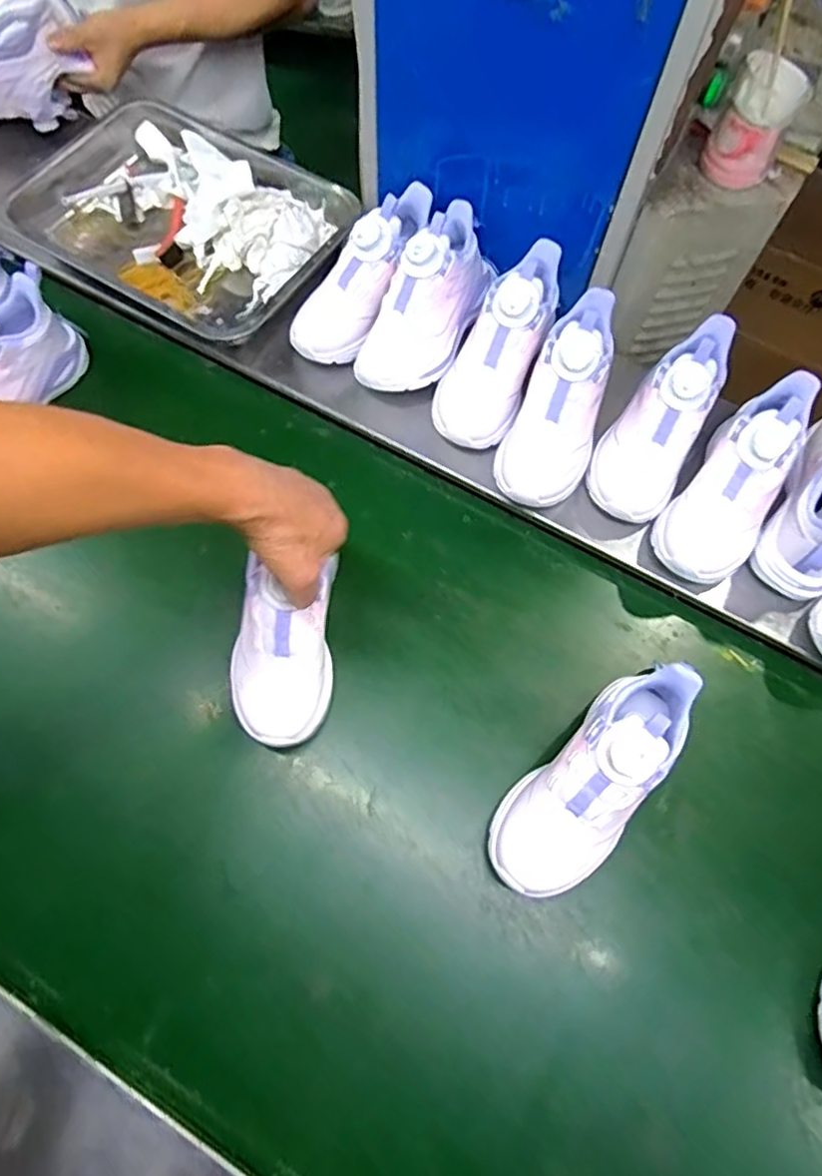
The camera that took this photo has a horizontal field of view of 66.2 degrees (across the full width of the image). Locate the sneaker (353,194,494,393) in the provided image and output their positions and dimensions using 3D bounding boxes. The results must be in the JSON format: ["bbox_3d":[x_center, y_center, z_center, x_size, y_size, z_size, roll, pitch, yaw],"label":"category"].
[{"bbox_3d":[0.019,-0.295,0.652,0.085,0.086,0.213,29,87,11],"label":"sneaker"}]

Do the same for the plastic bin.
[{"bbox_3d":[-0.267,-0.431,0.743,0.370,0.066,0.269,24,70,9],"label":"plastic bin"}]

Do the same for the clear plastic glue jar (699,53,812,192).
[{"bbox_3d":[0.308,-0.416,0.568,0.060,0.078,0.062,0,68,0],"label":"clear plastic glue jar"}]

